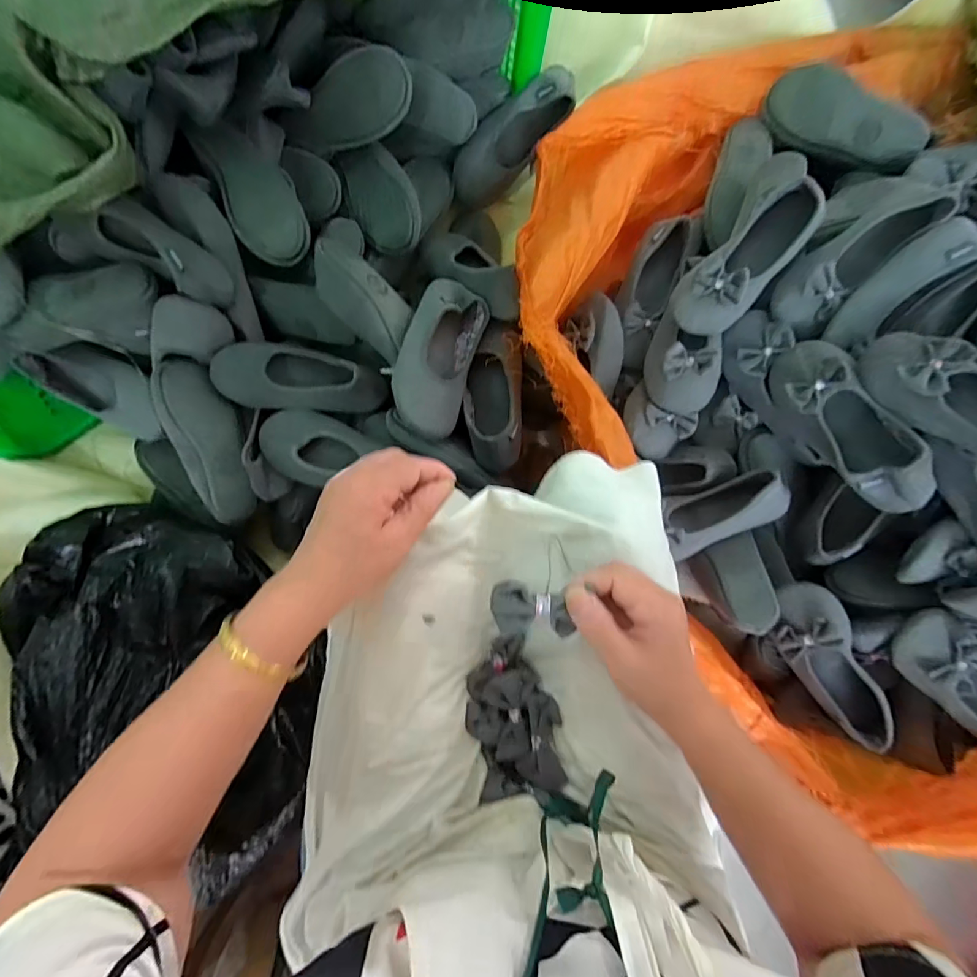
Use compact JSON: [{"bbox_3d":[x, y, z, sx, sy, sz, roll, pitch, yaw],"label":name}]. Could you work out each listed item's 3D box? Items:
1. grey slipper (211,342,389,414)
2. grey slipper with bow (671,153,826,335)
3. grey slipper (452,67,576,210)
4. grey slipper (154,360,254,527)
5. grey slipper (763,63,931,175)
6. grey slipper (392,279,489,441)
[{"bbox_3d":[-0.269,-0.156,0.649,0.246,0.057,0.091,7,88,-4],"label":"grey slipper"},{"bbox_3d":[0.357,-0.318,0.621,0.108,0.066,0.236,34,86,-3],"label":"grey slipper with bow"},{"bbox_3d":[0.040,-0.574,0.755,0.241,0.068,0.079,-41,92,12],"label":"grey slipper"},{"bbox_3d":[-0.405,-0.069,0.658,0.081,0.050,0.244,-20,90,-5],"label":"grey slipper"},{"bbox_3d":[0.570,-0.588,0.741,0.237,0.055,0.098,23,87,-3],"label":"grey slipper"},{"bbox_3d":[-0.071,-0.174,0.628,0.101,0.063,0.223,21,74,-19],"label":"grey slipper"}]

